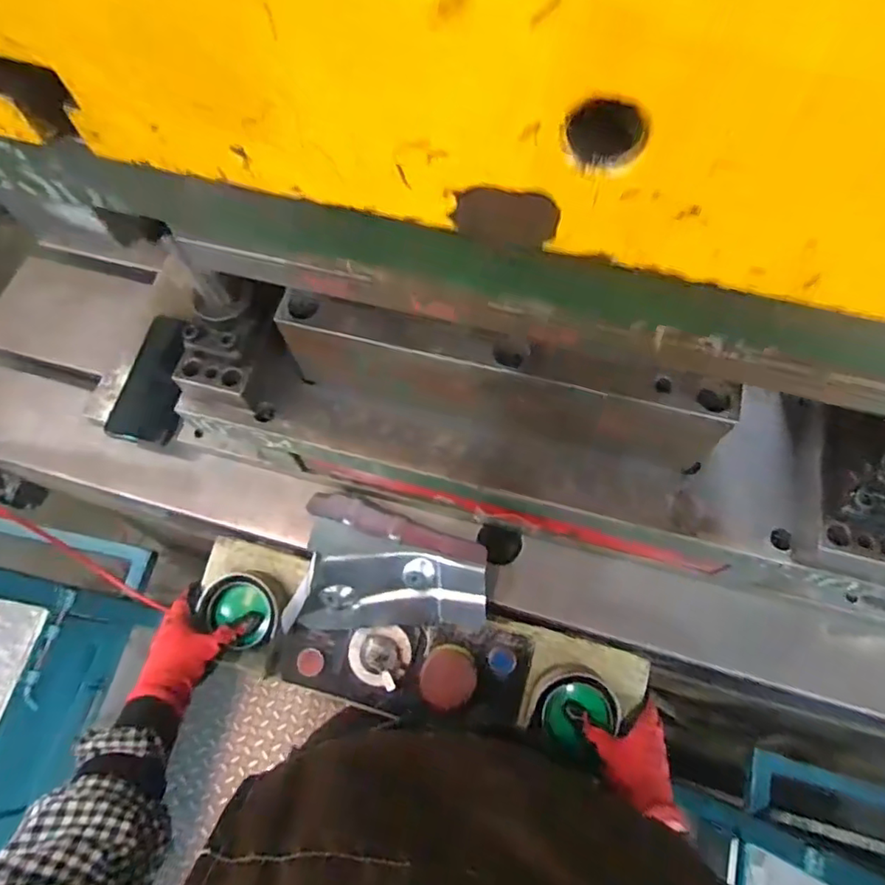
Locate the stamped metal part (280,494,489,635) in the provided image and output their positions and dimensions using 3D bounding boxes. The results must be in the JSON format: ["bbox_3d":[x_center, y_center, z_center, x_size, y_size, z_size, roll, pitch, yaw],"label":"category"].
[{"bbox_3d":[-0.052,0.145,0.618,0.202,0.086,0.141,12,70,6],"label":"stamped metal part"}]

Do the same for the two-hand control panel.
[{"bbox_3d":[-0.032,0.224,0.624,0.480,0.097,0.129,12,70,7],"label":"two-hand control panel"}]

